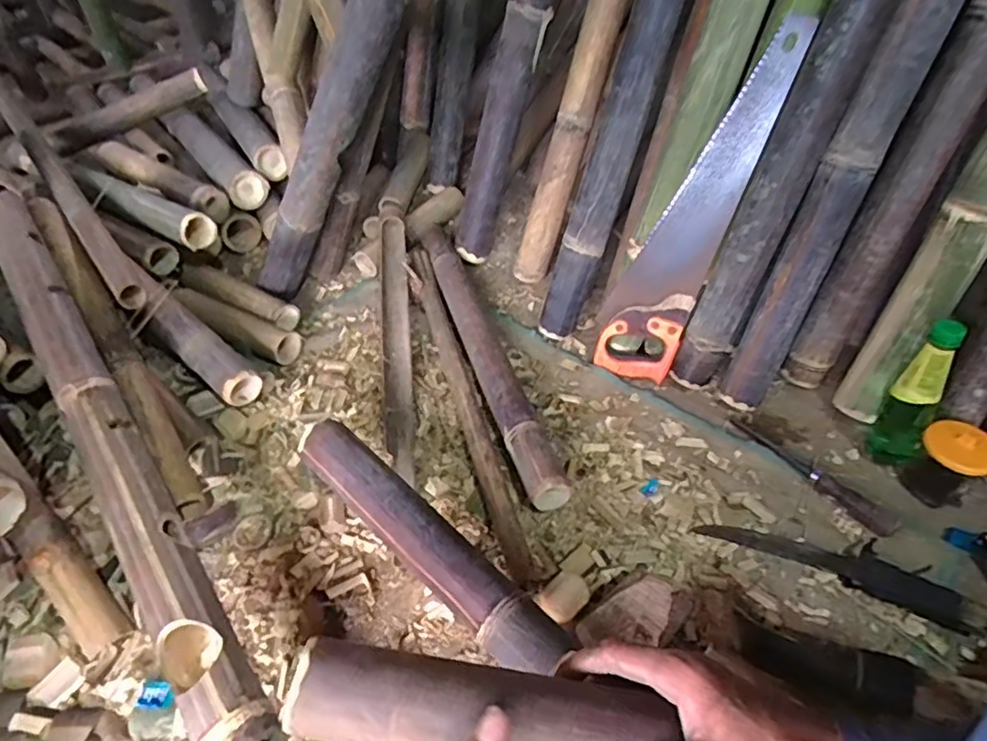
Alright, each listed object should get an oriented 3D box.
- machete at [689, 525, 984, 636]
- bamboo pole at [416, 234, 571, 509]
[{"bbox_3d":[0.393,0.215,0.713,0.280,0.027,0.066,21,49,21],"label":"machete"},{"bbox_3d":[-0.018,-0.046,0.968,0.067,0.066,0.634,-13,46,-11],"label":"bamboo pole"}]

